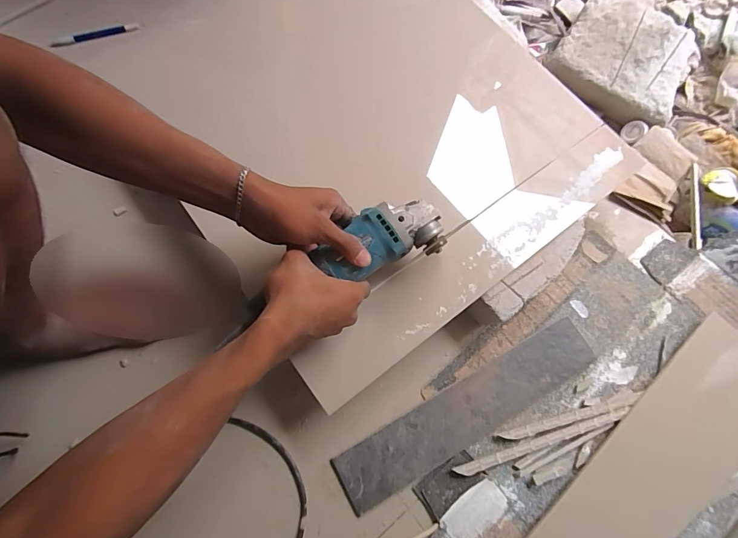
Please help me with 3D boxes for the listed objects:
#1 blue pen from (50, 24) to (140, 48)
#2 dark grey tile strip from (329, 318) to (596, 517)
[{"bbox_3d":[-0.488,-0.418,0.713,0.145,0.011,0.013,-16,73,-9],"label":"blue pen"},{"bbox_3d":[0.139,0.191,0.540,0.386,0.007,0.077,-26,75,-12],"label":"dark grey tile strip"}]

